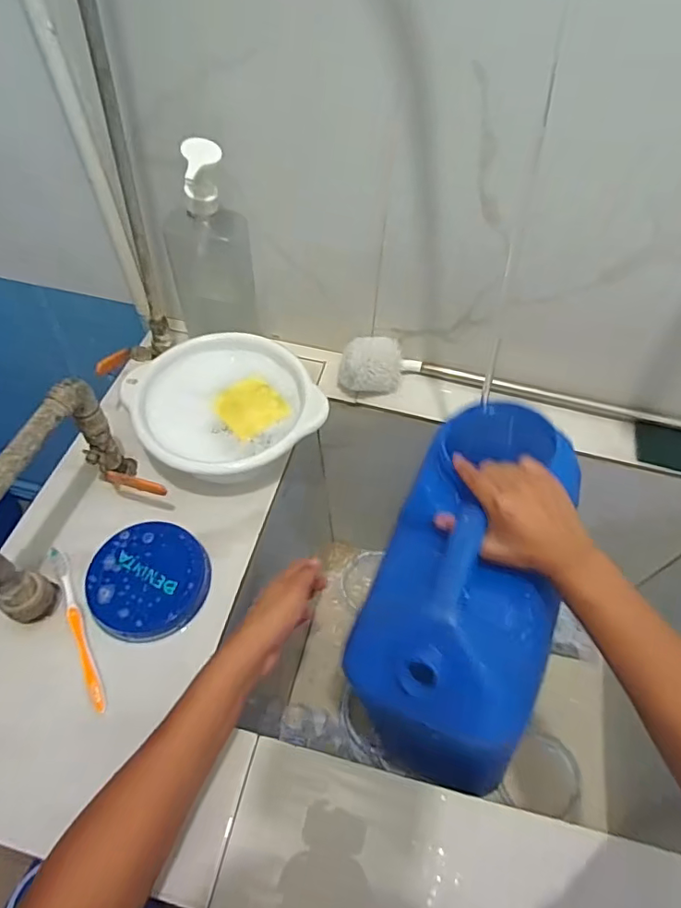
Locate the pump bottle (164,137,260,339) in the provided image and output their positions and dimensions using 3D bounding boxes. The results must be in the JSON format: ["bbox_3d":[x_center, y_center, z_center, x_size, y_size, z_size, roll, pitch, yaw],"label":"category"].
[{"bbox_3d":[-0.157,-0.237,0.629,0.104,0.247,0.082,-12,57,-11],"label":"pump bottle"}]

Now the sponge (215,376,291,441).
[{"bbox_3d":[-0.104,-0.055,0.623,0.070,0.014,0.068,-34,63,-23],"label":"sponge"}]

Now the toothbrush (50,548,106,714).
[{"bbox_3d":[-0.260,0.170,0.524,0.014,0.010,0.173,-24,60,-18],"label":"toothbrush"}]

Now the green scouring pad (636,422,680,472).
[{"bbox_3d":[0.433,-0.005,0.677,0.106,0.009,0.060,14,72,7],"label":"green scouring pad"}]

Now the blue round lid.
[{"bbox_3d":[-0.200,0.131,0.553,0.116,0.029,0.122,1,55,-2],"label":"blue round lid"}]

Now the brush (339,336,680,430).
[{"bbox_3d":[0.293,-0.076,0.685,0.587,0.067,0.079,8,55,3],"label":"brush"}]

